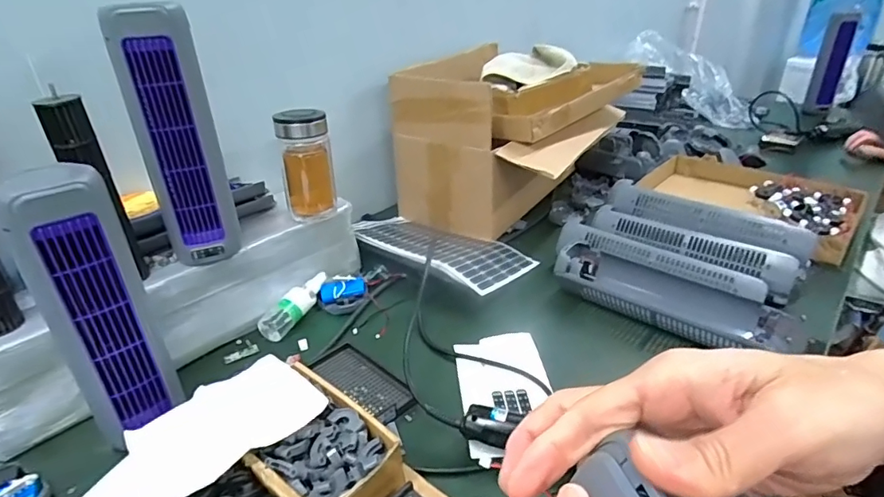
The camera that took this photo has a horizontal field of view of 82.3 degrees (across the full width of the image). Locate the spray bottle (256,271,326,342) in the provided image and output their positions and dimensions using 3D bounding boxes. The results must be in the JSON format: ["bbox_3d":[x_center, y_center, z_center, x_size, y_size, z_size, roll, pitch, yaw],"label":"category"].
[{"bbox_3d":[-0.213,0.082,0.750,0.033,0.046,0.128,16,33,29],"label":"spray bottle"}]

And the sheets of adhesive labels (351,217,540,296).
[{"bbox_3d":[-0.010,-0.010,0.882,0.312,0.039,0.179,17,34,31],"label":"sheets of adhesive labels"}]

